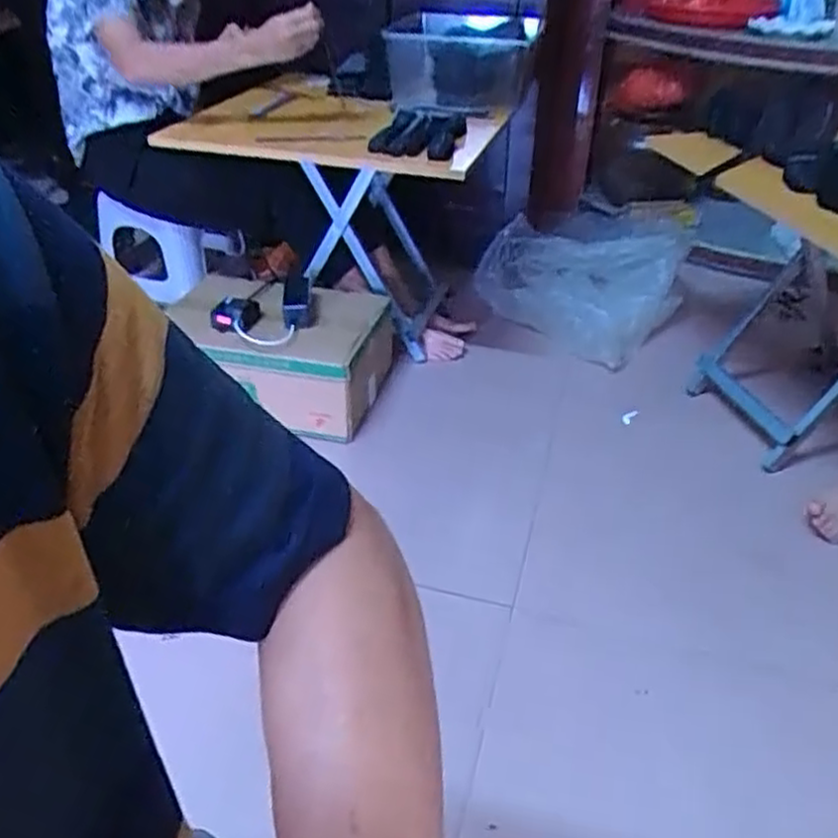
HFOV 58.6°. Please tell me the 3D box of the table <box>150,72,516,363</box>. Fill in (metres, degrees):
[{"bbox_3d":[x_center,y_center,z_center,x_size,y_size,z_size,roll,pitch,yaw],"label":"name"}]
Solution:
[{"bbox_3d":[-0.180,-0.388,1.525,0.588,0.484,0.408,11,37,13],"label":"table"}]

